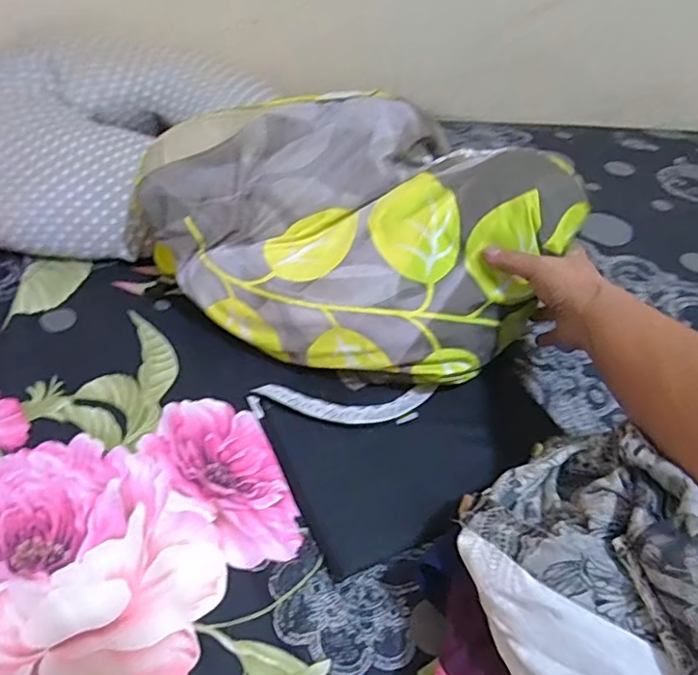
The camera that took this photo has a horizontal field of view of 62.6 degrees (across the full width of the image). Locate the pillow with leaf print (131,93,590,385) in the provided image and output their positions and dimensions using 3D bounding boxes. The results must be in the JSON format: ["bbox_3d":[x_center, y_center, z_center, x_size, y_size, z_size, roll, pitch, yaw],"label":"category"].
[{"bbox_3d":[0.015,-0.121,0.614,0.408,0.151,0.298,29,52,23],"label":"pillow with leaf print"}]

